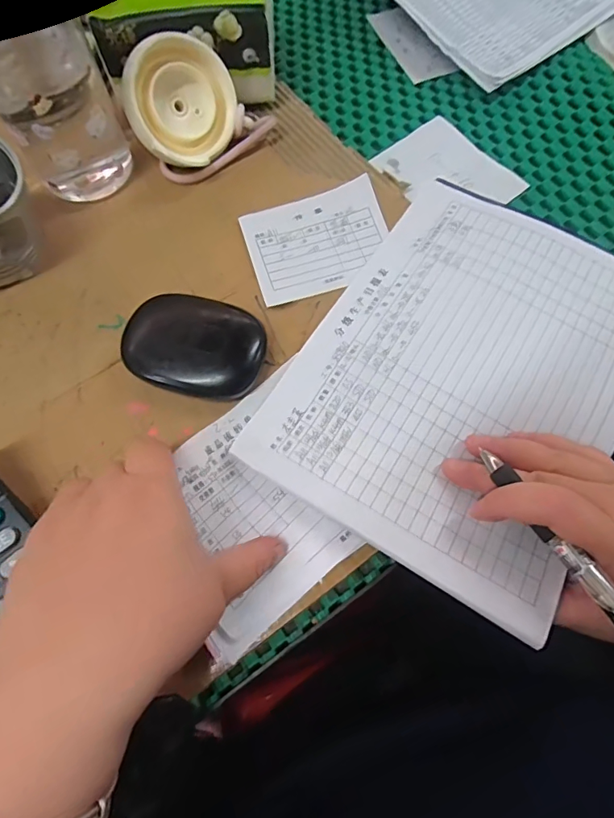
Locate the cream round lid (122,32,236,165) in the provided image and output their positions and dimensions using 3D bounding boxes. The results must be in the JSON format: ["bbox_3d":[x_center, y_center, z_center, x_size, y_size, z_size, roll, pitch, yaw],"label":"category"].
[{"bbox_3d":[-0.093,-0.224,0.335,0.078,0.080,0.027,-22,27,-23],"label":"cream round lid"}]

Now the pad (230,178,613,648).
[{"bbox_3d":[0.110,-0.036,0.291,0.187,0.011,0.280,31,71,13],"label":"pad"}]

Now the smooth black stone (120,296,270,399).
[{"bbox_3d":[-0.072,-0.041,0.290,0.085,0.028,0.063,18,68,9],"label":"smooth black stone"}]

